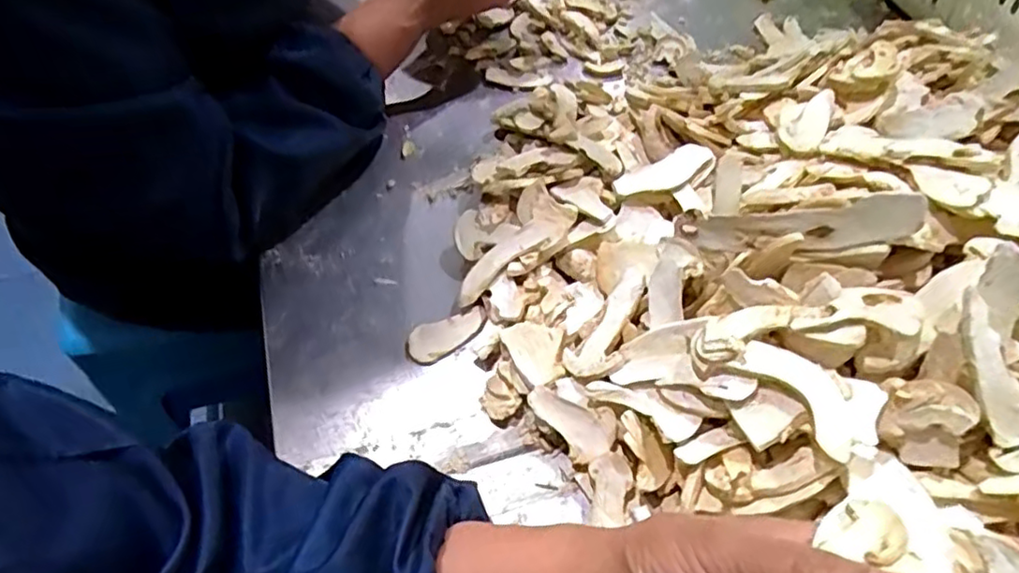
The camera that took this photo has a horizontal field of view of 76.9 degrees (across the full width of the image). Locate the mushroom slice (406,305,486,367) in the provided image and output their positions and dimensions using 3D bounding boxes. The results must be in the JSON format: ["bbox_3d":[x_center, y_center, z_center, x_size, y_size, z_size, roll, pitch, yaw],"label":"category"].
[{"bbox_3d":[-0.040,0.031,0.416,0.055,0.009,0.024,-23,60,-11],"label":"mushroom slice"}]

